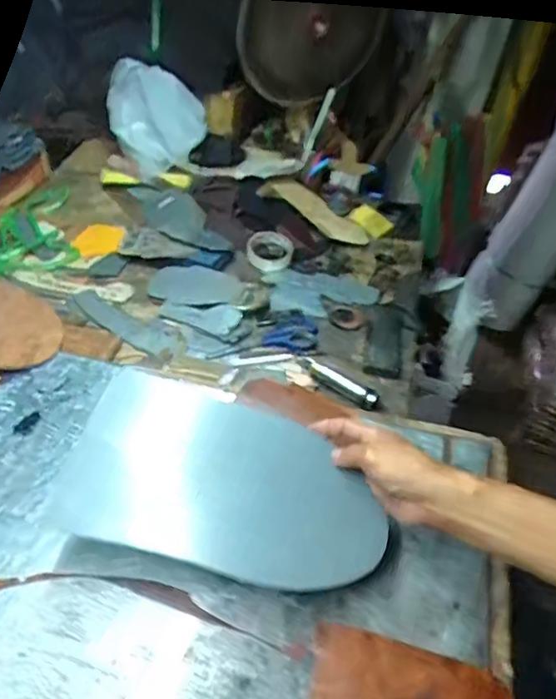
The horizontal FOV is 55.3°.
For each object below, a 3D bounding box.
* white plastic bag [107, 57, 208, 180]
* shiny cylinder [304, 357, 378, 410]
[{"bbox_3d":[-0.265,-0.497,1.176,0.206,0.226,0.062,4,41,-5],"label":"white plastic bag"},{"bbox_3d":[0.086,0.049,0.739,0.116,0.025,0.027,30,48,29],"label":"shiny cylinder"}]

